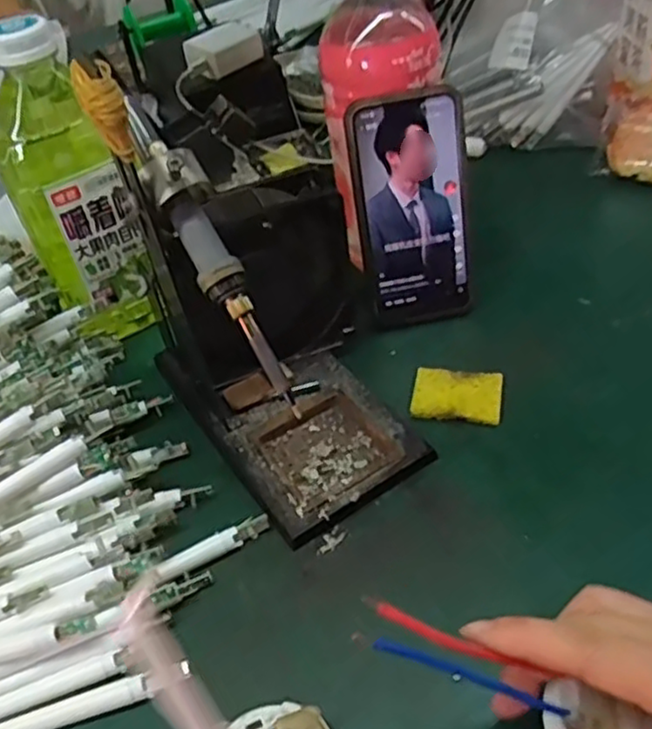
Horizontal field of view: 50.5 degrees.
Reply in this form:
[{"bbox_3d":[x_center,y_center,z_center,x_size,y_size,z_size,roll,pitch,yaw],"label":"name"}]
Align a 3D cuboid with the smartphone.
[{"bbox_3d":[0.062,-0.104,0.476,0.075,0.158,0.008,-12,26,1],"label":"smartphone"}]

